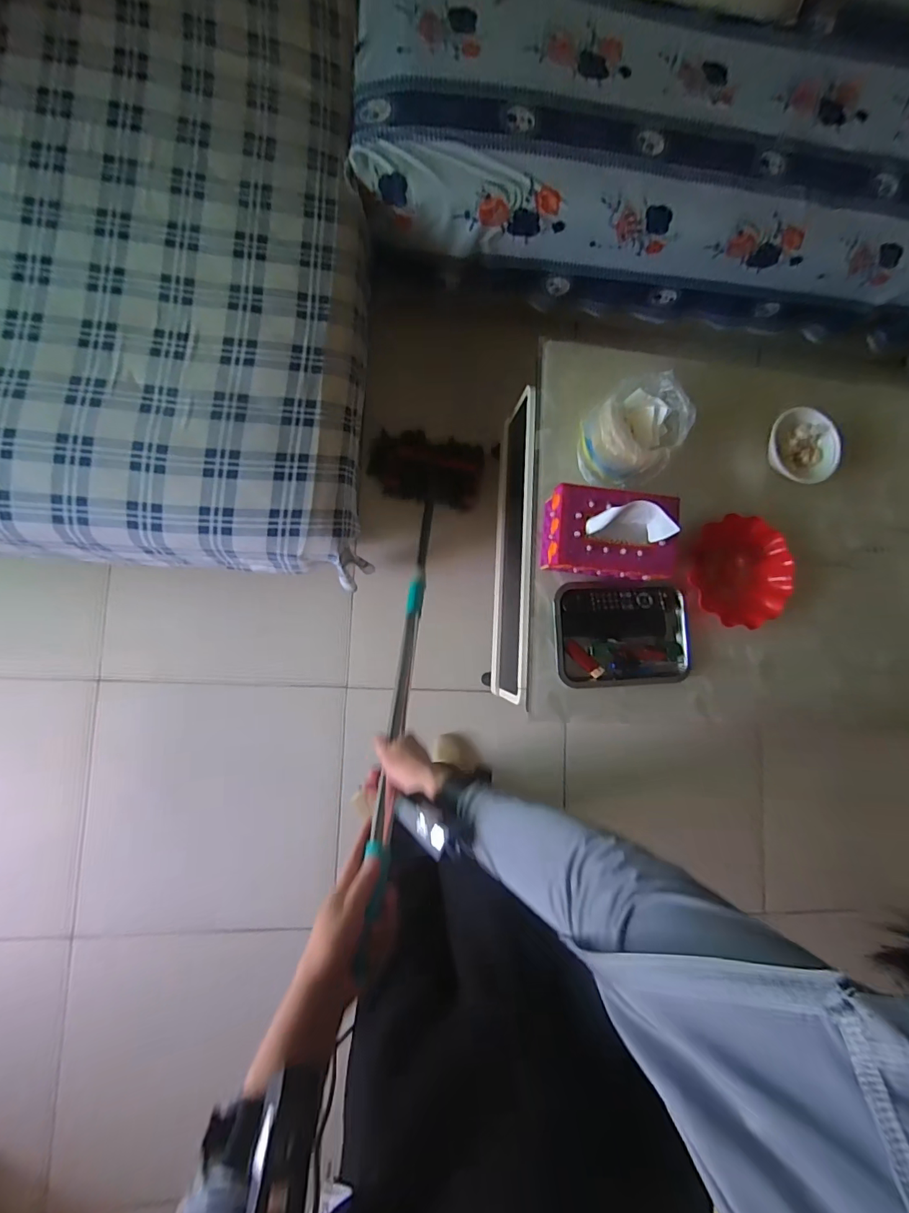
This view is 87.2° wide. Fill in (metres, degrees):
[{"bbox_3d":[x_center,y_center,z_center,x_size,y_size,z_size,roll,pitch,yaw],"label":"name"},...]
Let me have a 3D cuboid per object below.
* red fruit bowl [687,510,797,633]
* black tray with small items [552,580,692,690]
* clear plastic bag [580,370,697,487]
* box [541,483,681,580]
[{"bbox_3d":[0.544,-0.069,0.903,0.191,0.083,0.182,1,84,-8],"label":"red fruit bowl"},{"bbox_3d":[0.309,0.051,0.864,0.260,0.036,0.183,0,84,-8],"label":"black tray with small items"},{"bbox_3d":[0.320,-0.308,0.853,0.197,0.128,0.155,-37,92,-10],"label":"clear plastic bag"},{"bbox_3d":[0.262,-0.123,0.805,0.215,0.136,0.141,6,84,-9],"label":"box"}]

